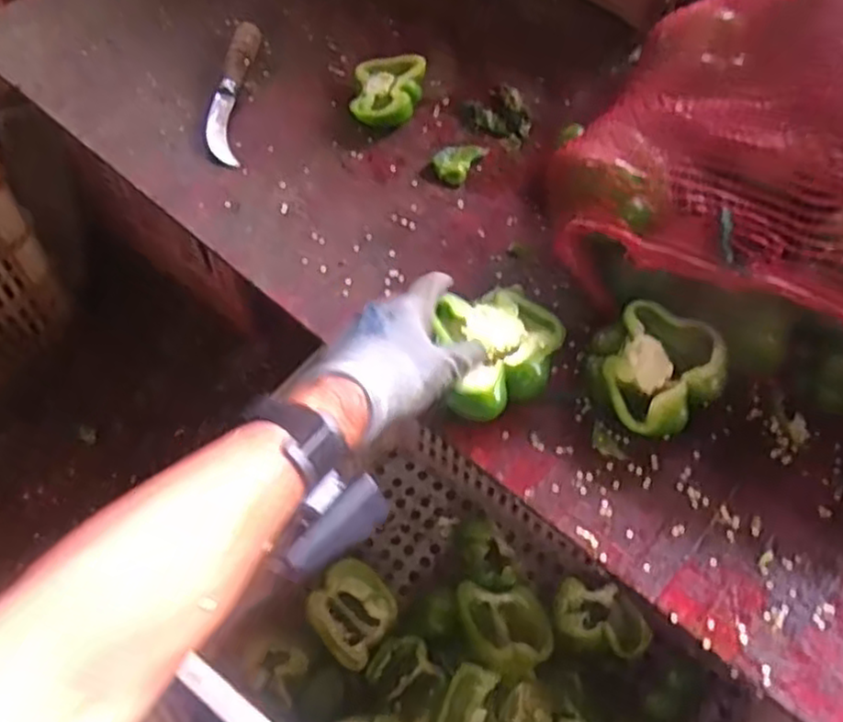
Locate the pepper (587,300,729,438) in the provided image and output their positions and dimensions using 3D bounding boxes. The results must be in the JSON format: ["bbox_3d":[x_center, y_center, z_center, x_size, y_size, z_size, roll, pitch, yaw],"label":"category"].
[{"bbox_3d":[0.166,0.010,0.533,0.103,0.049,0.087,-30,63,-19],"label":"pepper"}]

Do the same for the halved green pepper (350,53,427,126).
[{"bbox_3d":[-0.033,-0.262,0.713,0.069,0.040,0.088,4,57,0],"label":"halved green pepper"}]

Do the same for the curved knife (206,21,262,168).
[{"bbox_3d":[-0.188,-0.274,0.733,0.034,0.017,0.198,1,58,-2],"label":"curved knife"}]

